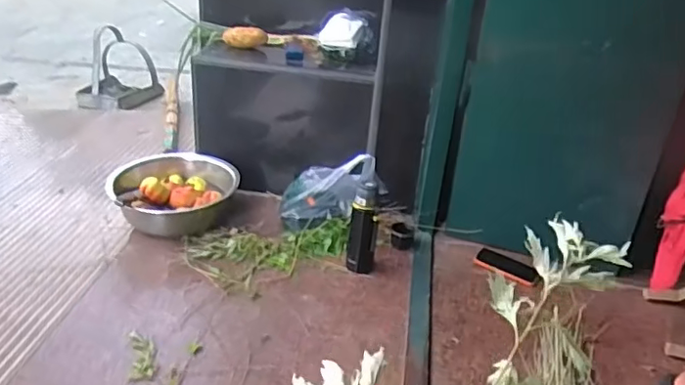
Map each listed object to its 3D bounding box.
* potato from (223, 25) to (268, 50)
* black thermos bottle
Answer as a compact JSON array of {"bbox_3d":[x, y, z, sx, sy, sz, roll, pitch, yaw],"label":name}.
[{"bbox_3d":[-0.298,-0.478,1.844,0.132,0.068,0.058,-1,29,-11],"label":"potato"},{"bbox_3d":[0.049,0.087,1.484,0.077,0.253,0.069,4,29,-2],"label":"black thermos bottle"}]

